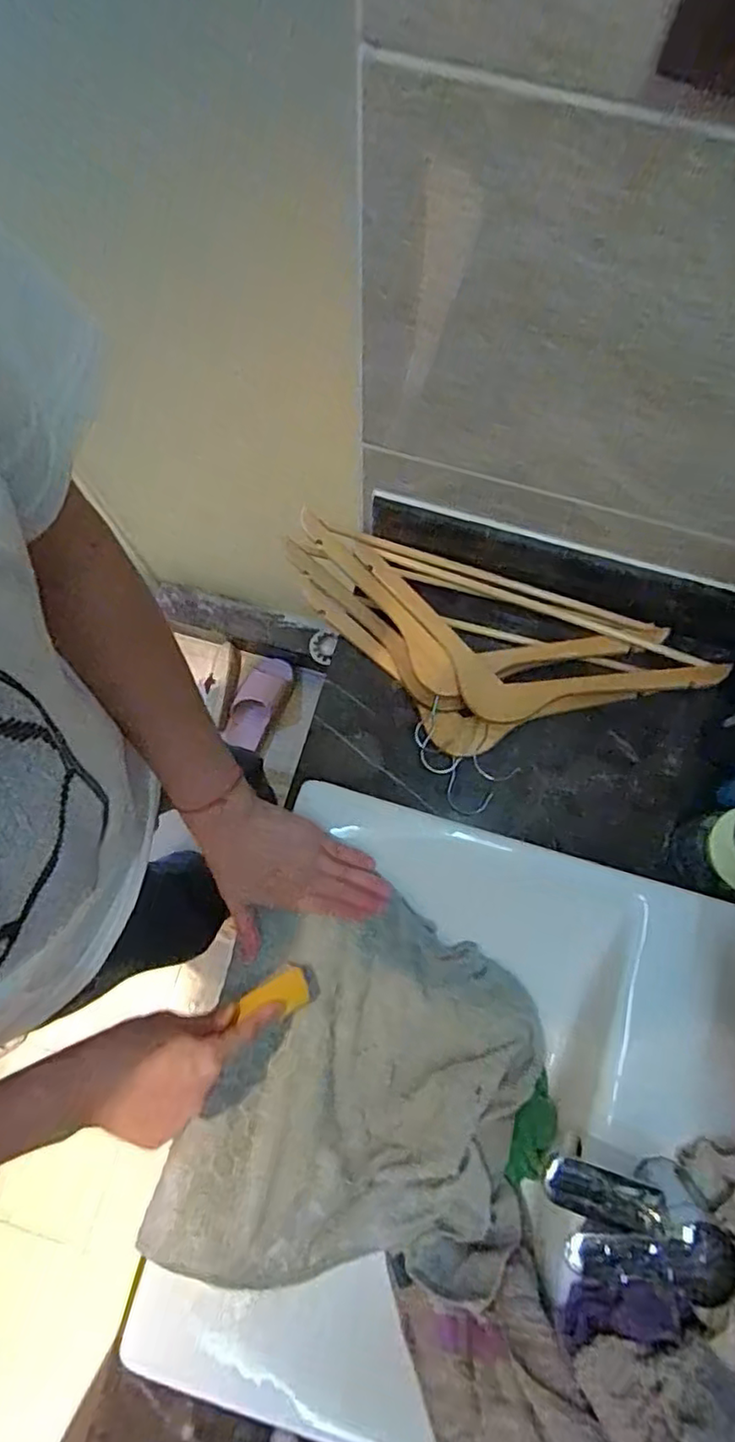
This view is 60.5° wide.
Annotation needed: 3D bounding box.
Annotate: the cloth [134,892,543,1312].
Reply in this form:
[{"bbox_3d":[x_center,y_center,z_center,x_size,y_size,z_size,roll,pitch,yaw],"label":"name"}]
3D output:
[{"bbox_3d":[0.002,0.306,0.520,0.267,0.081,0.272,14,76,3],"label":"cloth"}]

